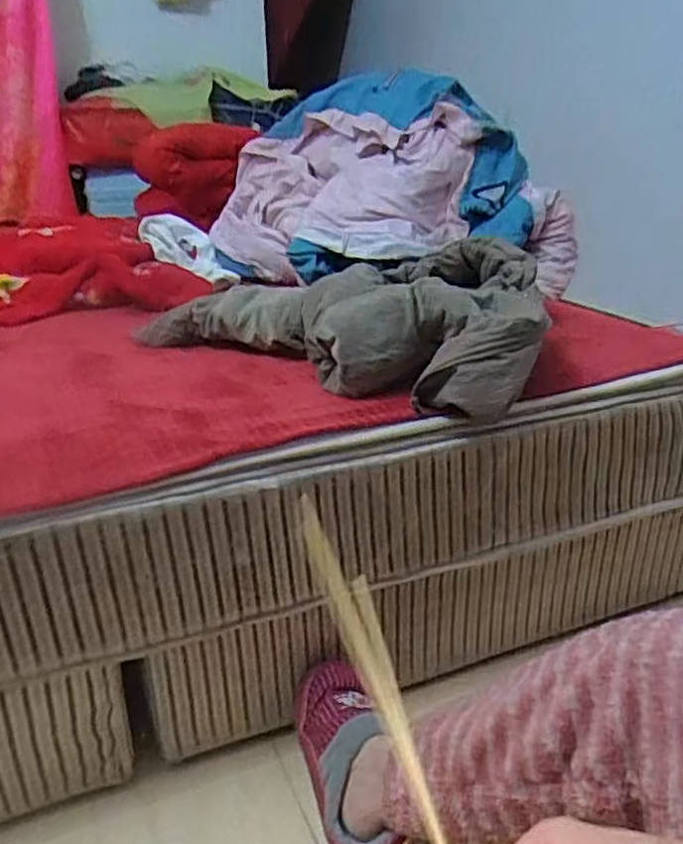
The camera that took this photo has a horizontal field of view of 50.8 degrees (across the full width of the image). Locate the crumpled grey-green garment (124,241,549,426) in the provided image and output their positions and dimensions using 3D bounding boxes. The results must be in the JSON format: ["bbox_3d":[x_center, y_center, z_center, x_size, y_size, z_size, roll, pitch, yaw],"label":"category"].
[{"bbox_3d":[0.065,-0.178,1.135,0.579,0.130,0.476,15,27,34],"label":"crumpled grey-green garment"}]

